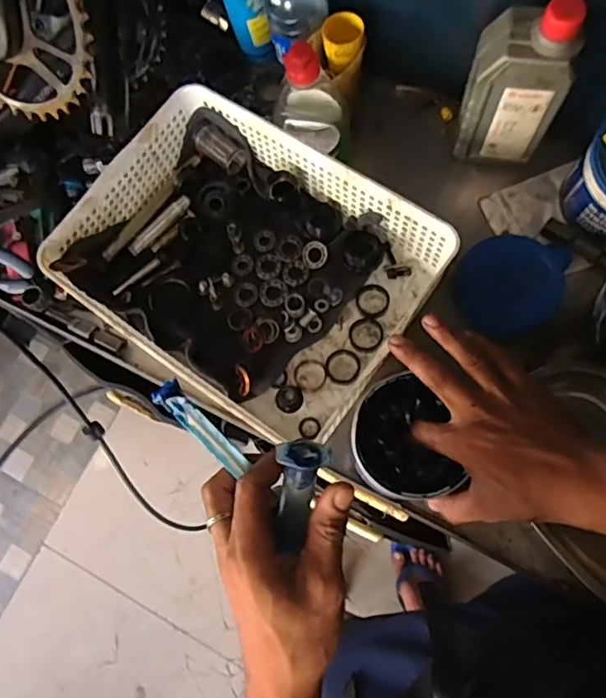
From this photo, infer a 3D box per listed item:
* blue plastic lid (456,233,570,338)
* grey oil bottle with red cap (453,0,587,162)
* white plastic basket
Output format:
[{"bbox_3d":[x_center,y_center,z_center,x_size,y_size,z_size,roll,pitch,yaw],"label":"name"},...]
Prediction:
[{"bbox_3d":[0.207,-0.066,0.570,0.101,0.020,0.099,0,76,2],"label":"blue plastic lid"},{"bbox_3d":[0.192,-0.239,0.514,0.085,0.168,0.048,16,78,9],"label":"grey oil bottle with red cap"},{"bbox_3d":[-0.057,-0.083,0.561,0.327,0.072,0.259,34,81,13],"label":"white plastic basket"}]

